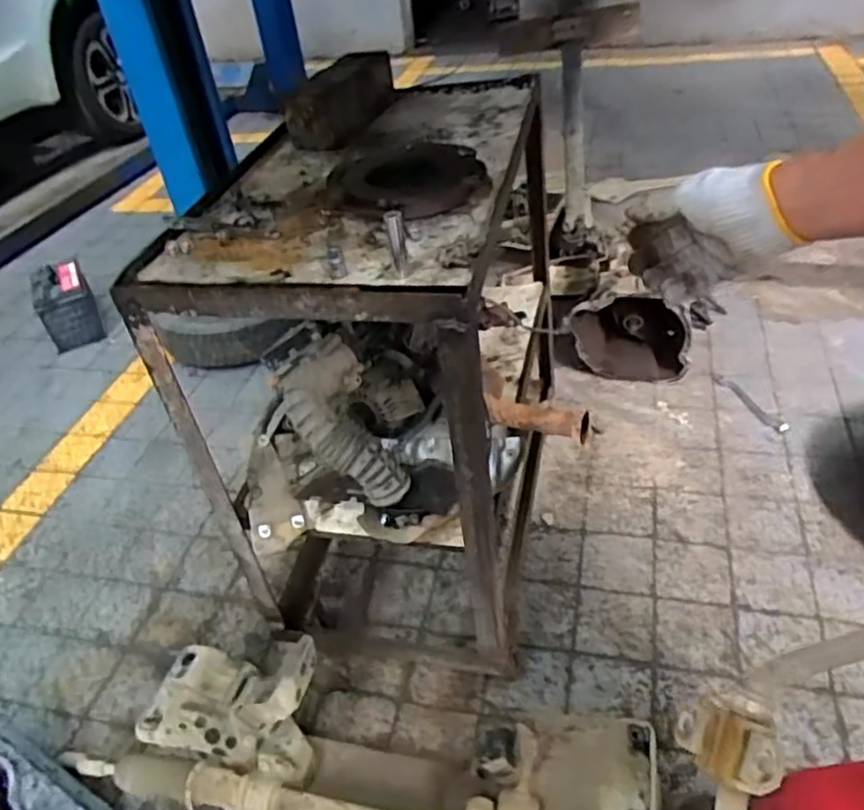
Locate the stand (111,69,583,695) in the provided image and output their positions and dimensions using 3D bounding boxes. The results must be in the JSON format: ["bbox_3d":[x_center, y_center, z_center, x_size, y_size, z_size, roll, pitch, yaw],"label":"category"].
[{"bbox_3d":[-0.025,-0.091,1.330,0.581,0.801,0.794,5,41,15],"label":"stand"}]

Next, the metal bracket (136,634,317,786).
[{"bbox_3d":[-0.338,0.508,1.195,0.285,0.156,0.178,3,40,13],"label":"metal bracket"}]

